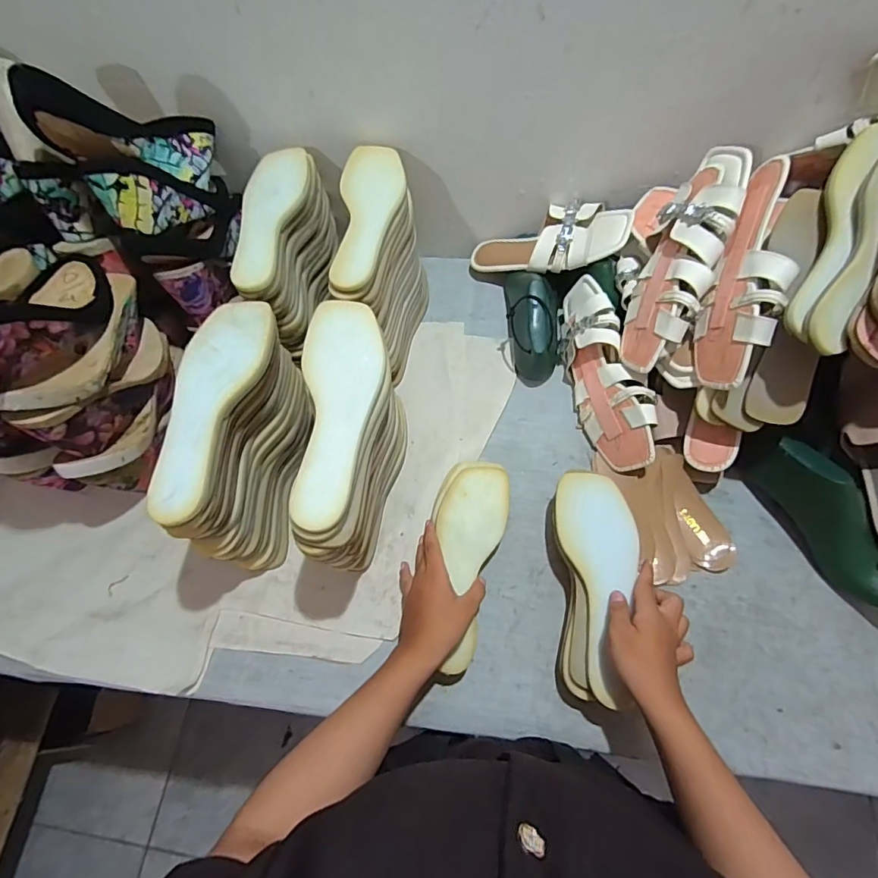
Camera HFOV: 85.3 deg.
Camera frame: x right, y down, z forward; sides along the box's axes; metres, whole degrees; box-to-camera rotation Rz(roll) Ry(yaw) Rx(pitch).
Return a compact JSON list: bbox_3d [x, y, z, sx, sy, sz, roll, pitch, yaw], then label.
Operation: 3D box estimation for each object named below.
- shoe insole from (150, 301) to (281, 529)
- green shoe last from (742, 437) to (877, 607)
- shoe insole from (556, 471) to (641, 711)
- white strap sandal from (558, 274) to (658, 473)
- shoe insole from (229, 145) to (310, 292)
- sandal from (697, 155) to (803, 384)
[{"bbox_3d":[-0.225,-0.037,0.469,0.082,0.017,0.240,2,66,6],"label":"shoe insole"},{"bbox_3d":[0.446,0.089,0.537,0.066,0.091,0.217,-31,67,-11],"label":"green shoe last"},{"bbox_3d":[0.175,0.152,0.513,0.078,0.024,0.234,1,68,4],"label":"shoe insole"},{"bbox_3d":[0.220,-0.090,0.650,0.060,0.101,0.277,3,66,-38],"label":"white strap sandal"},{"bbox_3d":[-0.222,-0.282,0.603,0.074,0.014,0.228,10,68,3],"label":"shoe insole"},{"bbox_3d":[0.333,-0.174,0.515,0.056,0.079,0.234,10,95,8],"label":"sandal"}]

